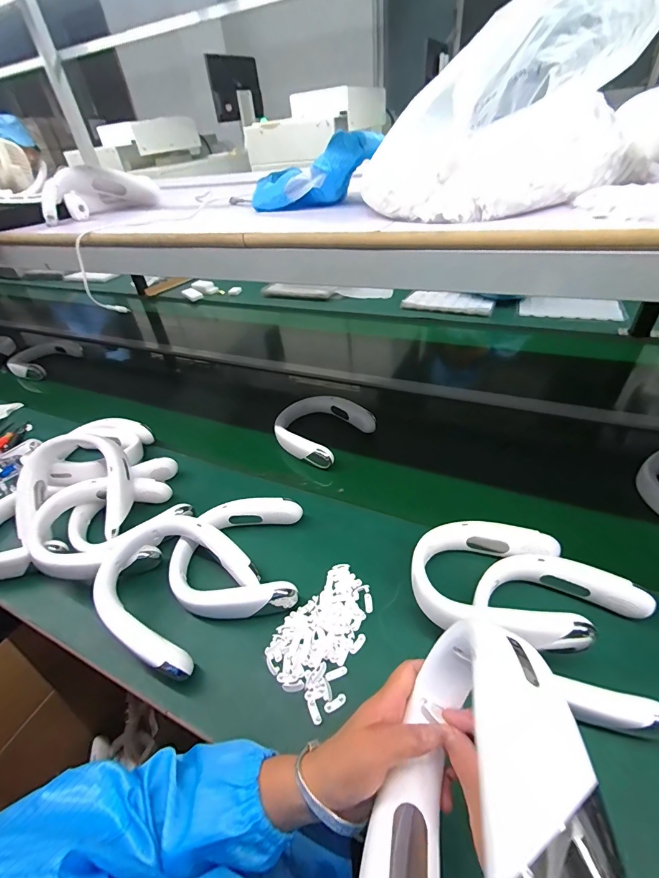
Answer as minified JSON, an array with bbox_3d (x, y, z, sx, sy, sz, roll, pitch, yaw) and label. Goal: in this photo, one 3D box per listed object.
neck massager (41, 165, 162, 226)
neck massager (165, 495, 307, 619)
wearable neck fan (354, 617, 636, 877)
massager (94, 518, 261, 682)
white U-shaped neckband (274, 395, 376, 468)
[{"bbox_3d":[-0.442,-0.482,0.723,0.197,0.076,0.173,-17,42,-11],"label":"neck massager"},{"bbox_3d":[-0.147,0.182,0.596,0.191,0.045,0.195,-5,41,2],"label":"neck massager"},{"bbox_3d":[0.080,0.222,0.226,0.065,0.187,0.204,27,17,7],"label":"wearable neck fan"},{"bbox_3d":[-0.217,0.202,0.533,0.184,0.062,0.191,19,48,27],"label":"massager"},{"bbox_3d":[-0.024,-0.032,0.883,0.199,0.049,0.213,26,51,32],"label":"white U-shaped neckband"}]

